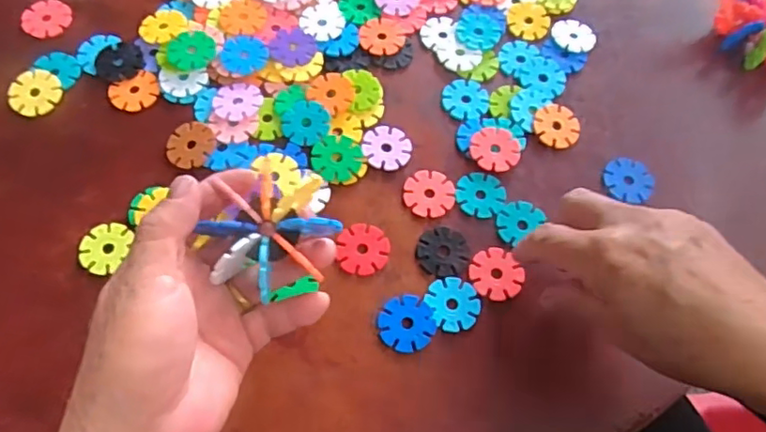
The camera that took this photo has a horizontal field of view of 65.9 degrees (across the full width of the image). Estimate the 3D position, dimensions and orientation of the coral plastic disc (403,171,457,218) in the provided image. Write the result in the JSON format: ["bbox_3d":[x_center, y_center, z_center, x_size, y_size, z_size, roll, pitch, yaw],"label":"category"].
[{"bbox_3d":[0.029,-0.014,0.370,0.032,0.004,0.029,-38,74,-17],"label":"coral plastic disc"}]

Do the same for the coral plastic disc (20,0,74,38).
[{"bbox_3d":[-0.236,-0.139,0.415,0.029,0.006,0.032,19,67,5],"label":"coral plastic disc"}]

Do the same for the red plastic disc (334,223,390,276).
[{"bbox_3d":[-0.012,0.020,0.352,0.030,0.004,0.030,1,67,-3],"label":"red plastic disc"}]

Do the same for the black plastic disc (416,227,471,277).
[{"bbox_3d":[0.037,0.021,0.354,0.031,0.004,0.031,1,67,-3],"label":"black plastic disc"}]

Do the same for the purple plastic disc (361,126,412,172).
[{"bbox_3d":[0.003,-0.045,0.381,0.031,0.004,0.032,1,67,-3],"label":"purple plastic disc"}]

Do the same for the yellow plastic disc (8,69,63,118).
[{"bbox_3d":[-0.229,-0.081,0.388,0.031,0.007,0.033,1,67,-3],"label":"yellow plastic disc"}]

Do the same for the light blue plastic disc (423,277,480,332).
[{"bbox_3d":[0.041,0.050,0.340,0.029,0.004,0.031,1,67,-3],"label":"light blue plastic disc"}]

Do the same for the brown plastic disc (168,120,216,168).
[{"bbox_3d":[-0.121,-0.046,0.374,0.030,0.004,0.033,1,67,-3],"label":"brown plastic disc"}]

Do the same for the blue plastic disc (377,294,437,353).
[{"bbox_3d":[0.014,0.060,0.335,0.031,0.004,0.032,1,67,-3],"label":"blue plastic disc"}]

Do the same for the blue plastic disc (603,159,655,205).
[{"bbox_3d":[0.158,-0.024,0.379,0.030,0.004,0.029,1,67,-3],"label":"blue plastic disc"}]

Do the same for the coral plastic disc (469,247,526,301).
[{"bbox_3d":[0.067,0.034,0.349,0.031,0.004,0.030,1,67,-3],"label":"coral plastic disc"}]

